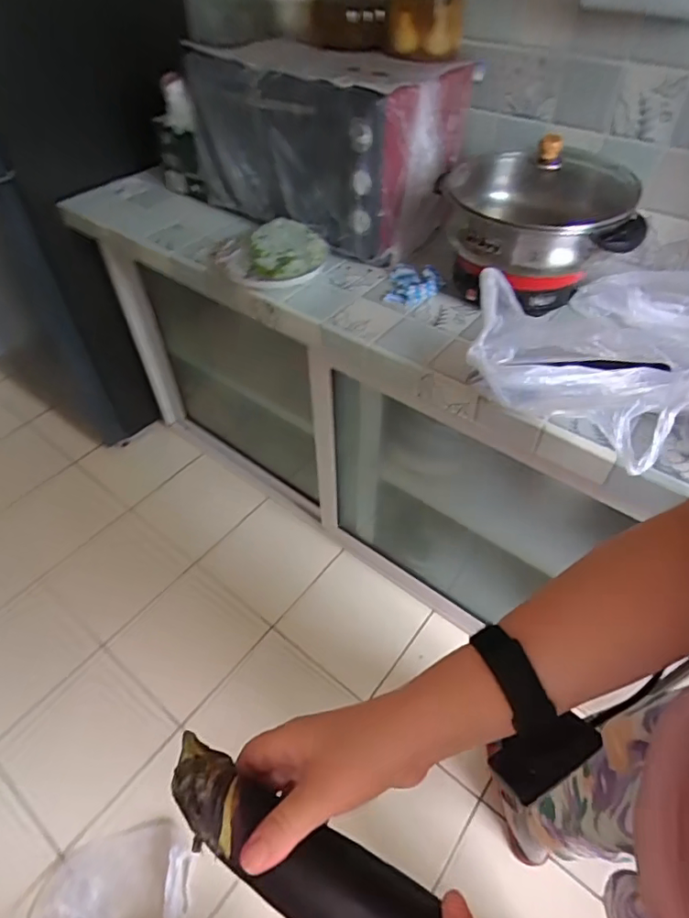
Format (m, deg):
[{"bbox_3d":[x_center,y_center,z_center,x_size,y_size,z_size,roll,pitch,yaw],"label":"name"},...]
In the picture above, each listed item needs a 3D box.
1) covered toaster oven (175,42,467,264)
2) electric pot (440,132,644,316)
[{"bbox_3d":[-0.054,-0.662,1.075,0.522,0.284,0.341,26,54,21],"label":"covered toaster oven"},{"bbox_3d":[0.325,-0.417,0.907,0.311,0.209,0.357,13,50,11],"label":"electric pot"}]

